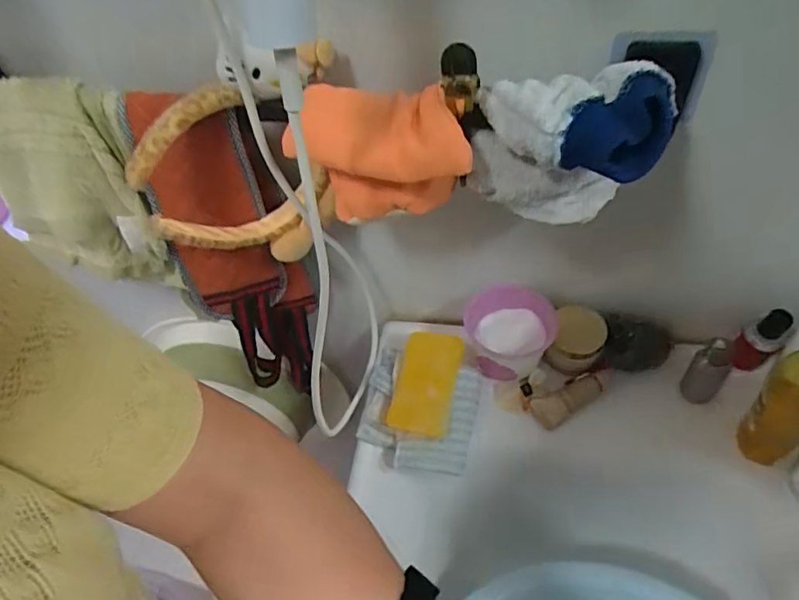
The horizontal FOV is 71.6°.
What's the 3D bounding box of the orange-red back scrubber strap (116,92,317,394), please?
[{"bbox_3d":[-0.151,-0.019,0.551,0.111,0.376,0.066,-14,49,-6],"label":"orange-red back scrubber strap"}]

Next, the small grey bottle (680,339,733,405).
[{"bbox_3d":[0.288,0.069,0.518,0.029,0.070,0.027,-3,49,4],"label":"small grey bottle"}]

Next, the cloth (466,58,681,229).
[{"bbox_3d":[0.103,-0.088,0.365,0.118,0.102,0.056,11,51,16],"label":"cloth"}]

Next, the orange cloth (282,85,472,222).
[{"bbox_3d":[-0.010,-0.100,0.402,0.129,0.091,0.044,13,52,17],"label":"orange cloth"}]

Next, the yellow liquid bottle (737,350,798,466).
[{"bbox_3d":[0.326,0.079,0.453,0.043,0.151,0.050,-36,54,-23],"label":"yellow liquid bottle"}]

